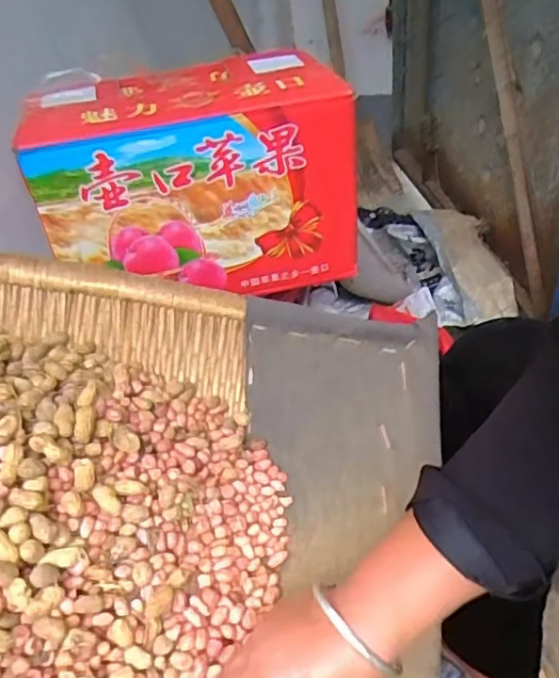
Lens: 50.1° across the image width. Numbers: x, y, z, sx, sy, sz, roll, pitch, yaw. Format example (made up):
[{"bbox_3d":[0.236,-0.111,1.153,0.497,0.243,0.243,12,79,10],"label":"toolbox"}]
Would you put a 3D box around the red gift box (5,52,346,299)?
[{"bbox_3d":[-0.105,-0.205,0.762,0.347,0.224,0.214,-13,38,-6],"label":"red gift box"}]

